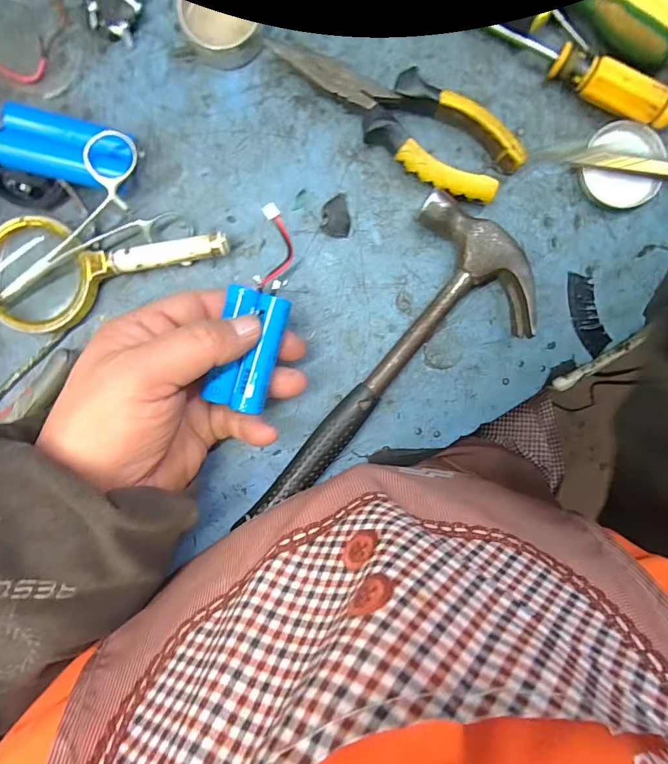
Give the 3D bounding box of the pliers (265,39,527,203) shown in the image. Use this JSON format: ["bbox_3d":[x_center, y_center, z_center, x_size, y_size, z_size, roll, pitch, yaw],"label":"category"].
[{"bbox_3d":[0.041,-0.164,0.260,0.153,0.019,0.052,36,92,-4],"label":"pliers"}]

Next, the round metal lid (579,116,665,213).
[{"bbox_3d":[0.180,-0.136,0.272,0.047,0.011,0.052,-6,94,-1],"label":"round metal lid"}]

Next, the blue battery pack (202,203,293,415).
[{"bbox_3d":[-0.043,-0.039,0.247,0.033,0.024,0.109,12,88,-2],"label":"blue battery pack"}]

